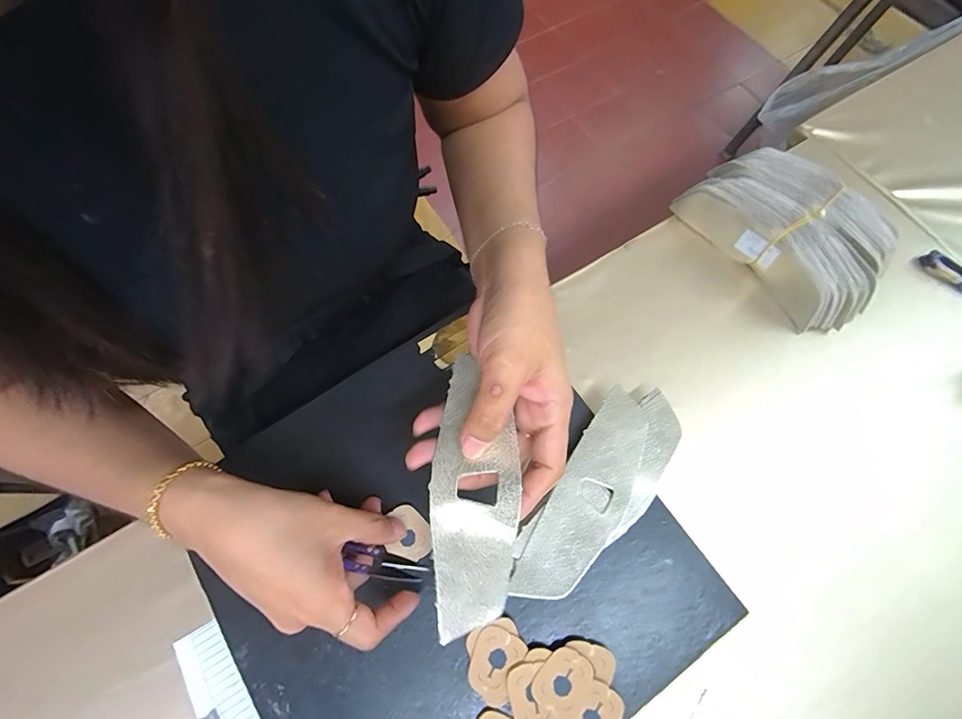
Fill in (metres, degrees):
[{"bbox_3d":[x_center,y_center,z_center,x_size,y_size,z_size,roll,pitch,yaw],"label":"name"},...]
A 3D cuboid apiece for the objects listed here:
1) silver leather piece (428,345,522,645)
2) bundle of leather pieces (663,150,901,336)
[{"bbox_3d":[-0.004,0.073,0.233,0.048,0.030,0.154,-1,76,1],"label":"silver leather piece"},{"bbox_3d":[0.284,-0.117,0.381,0.097,0.057,0.181,-35,74,-11],"label":"bundle of leather pieces"}]

